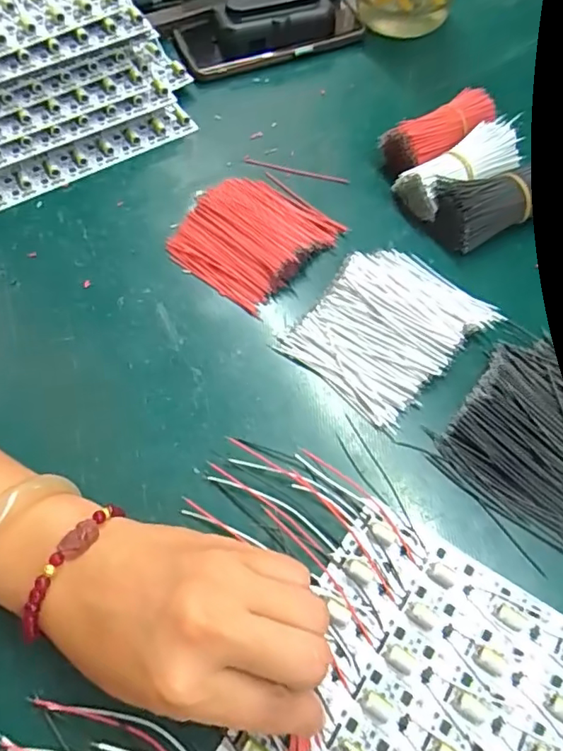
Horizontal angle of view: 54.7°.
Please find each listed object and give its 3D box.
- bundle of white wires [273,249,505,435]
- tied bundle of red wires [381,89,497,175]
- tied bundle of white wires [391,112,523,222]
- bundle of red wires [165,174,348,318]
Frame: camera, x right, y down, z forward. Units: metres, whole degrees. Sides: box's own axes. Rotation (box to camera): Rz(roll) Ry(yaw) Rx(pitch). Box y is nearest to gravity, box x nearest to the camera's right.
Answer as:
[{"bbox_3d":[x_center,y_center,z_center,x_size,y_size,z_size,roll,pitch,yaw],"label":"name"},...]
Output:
[{"bbox_3d":[0.068,-0.033,0.338,0.089,0.020,0.111,36,68,18],"label":"bundle of white wires"},{"bbox_3d":[0.119,-0.179,0.406,0.090,0.033,0.037,-27,65,-14],"label":"tied bundle of red wires"},{"bbox_3d":[0.128,-0.147,0.389,0.088,0.035,0.040,-31,66,-15],"label":"tied bundle of white wires"},{"bbox_3d":[-0.020,-0.100,0.375,0.087,0.020,0.098,37,68,18],"label":"bundle of red wires"}]

